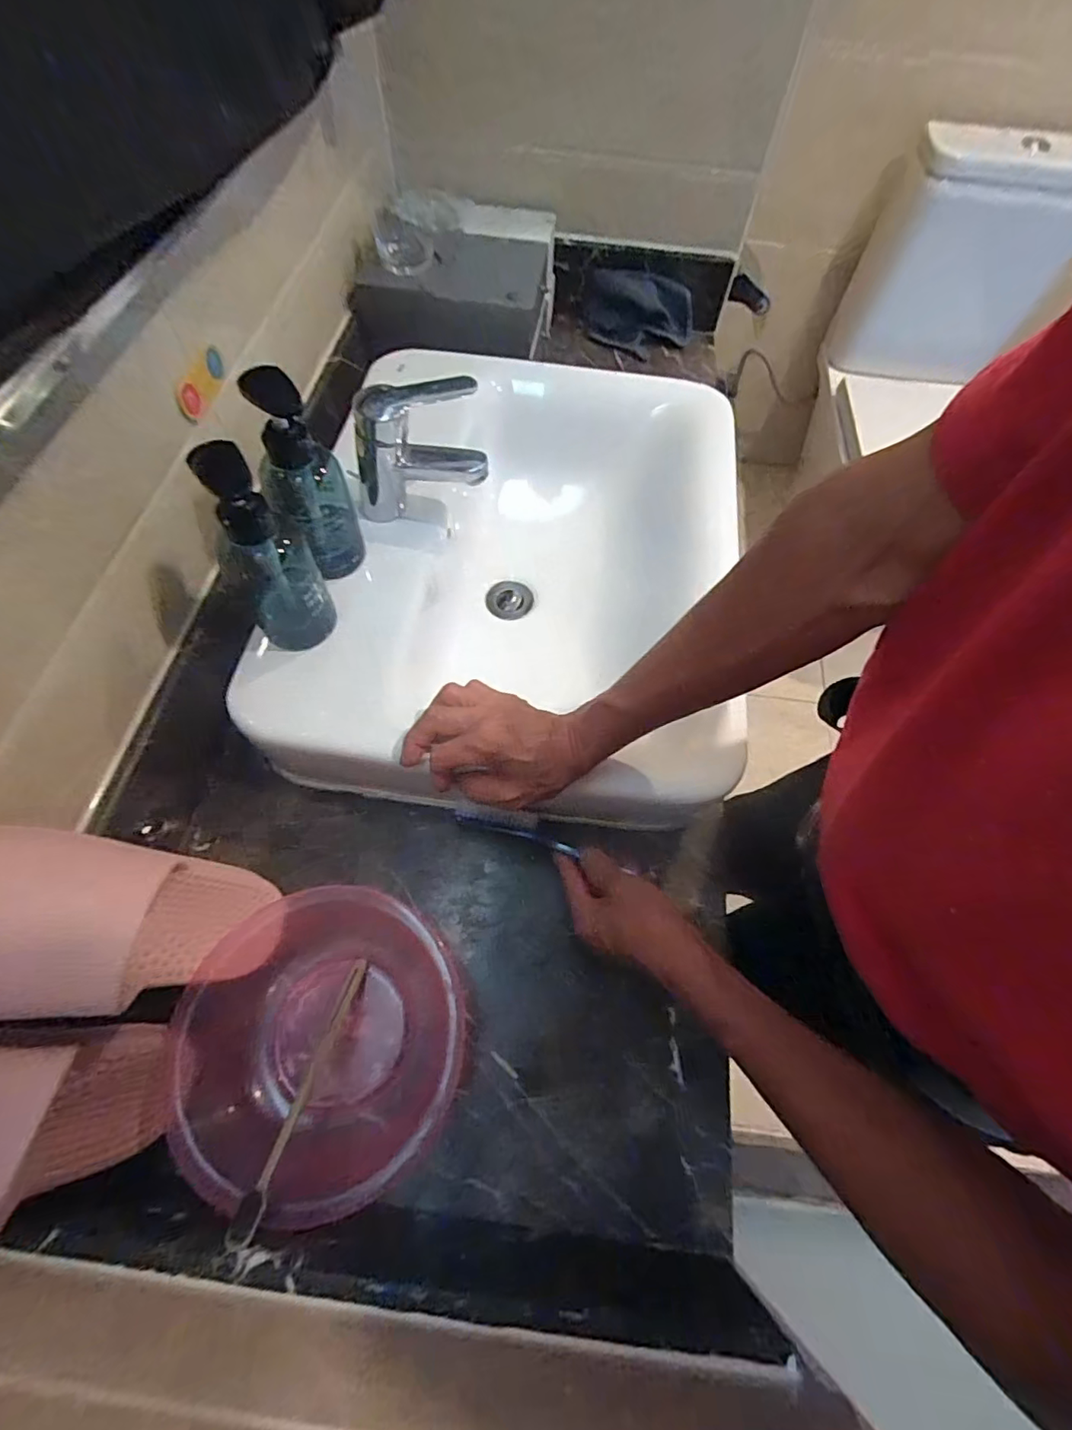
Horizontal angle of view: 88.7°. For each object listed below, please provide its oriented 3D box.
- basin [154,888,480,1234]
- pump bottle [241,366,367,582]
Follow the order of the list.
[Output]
[{"bbox_3d":[-0.162,0.236,0.414,0.188,0.070,0.195,1,63,-2],"label":"basin"},{"bbox_3d":[-0.188,-0.189,0.452,0.056,0.158,0.060,-1,63,-3],"label":"pump bottle"}]

